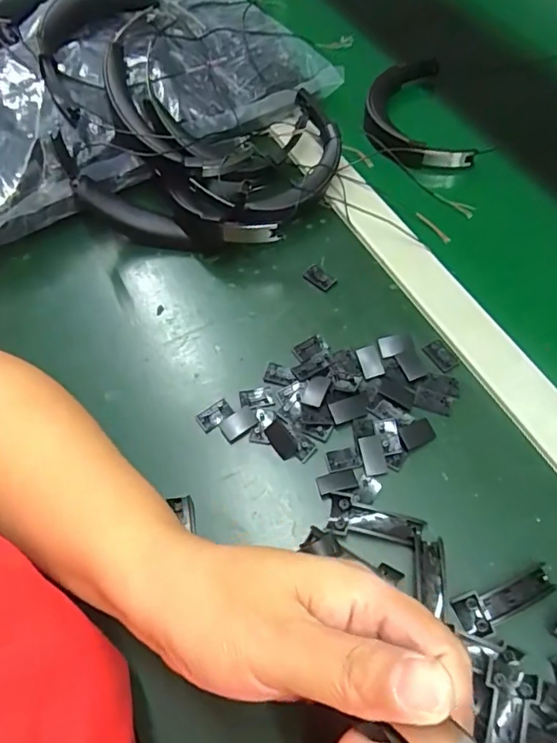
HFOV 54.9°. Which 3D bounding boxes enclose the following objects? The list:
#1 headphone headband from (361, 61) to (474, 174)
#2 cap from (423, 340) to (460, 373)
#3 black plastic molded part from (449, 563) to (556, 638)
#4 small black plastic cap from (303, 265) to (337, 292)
[{"bbox_3d":[0.130,-0.258,0.535,0.098,0.033,0.151,-9,59,-3],"label":"headphone headband"},{"bbox_3d":[0.122,-0.012,0.400,0.018,0.004,0.025,-29,62,-14],"label":"cap"},{"bbox_3d":[0.132,0.132,0.311,0.062,0.006,0.022,-20,75,-13],"label":"black plastic molded part"},{"bbox_3d":[0.034,-0.078,0.441,0.015,0.004,0.026,-41,65,-20],"label":"small black plastic cap"}]

